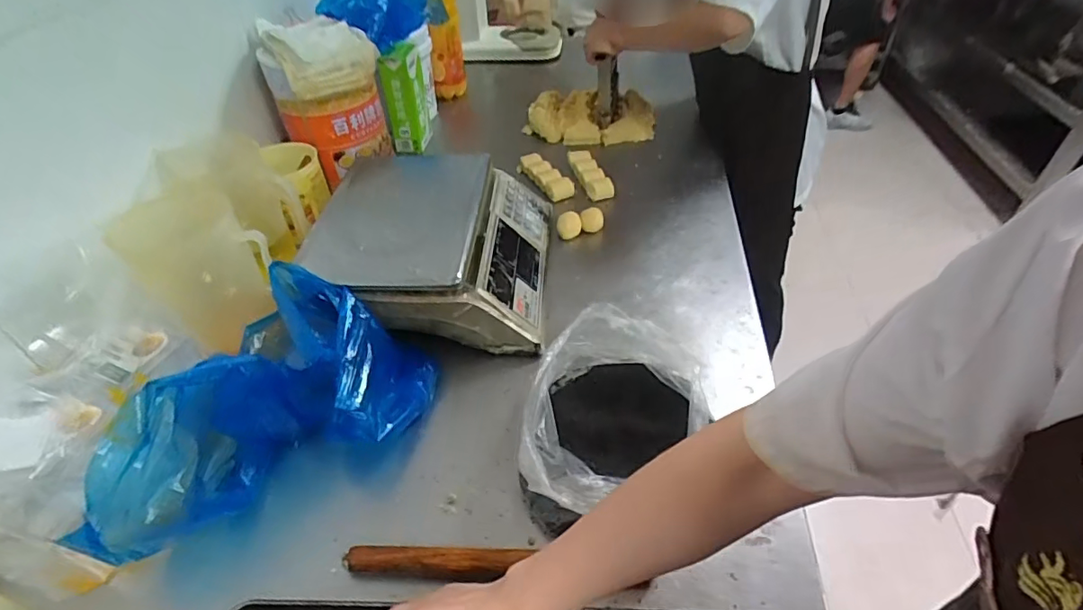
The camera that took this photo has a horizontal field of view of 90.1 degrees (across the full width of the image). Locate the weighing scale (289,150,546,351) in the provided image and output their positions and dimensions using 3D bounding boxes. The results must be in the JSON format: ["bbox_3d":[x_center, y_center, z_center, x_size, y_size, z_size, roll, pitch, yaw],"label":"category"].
[{"bbox_3d":[-0.151,-0.103,0.807,0.314,0.120,0.339,1,42,4],"label":"weighing scale"}]

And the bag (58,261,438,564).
[{"bbox_3d":[-0.309,0.091,0.601,0.358,0.144,0.212,-26,47,-24],"label":"bag"}]

